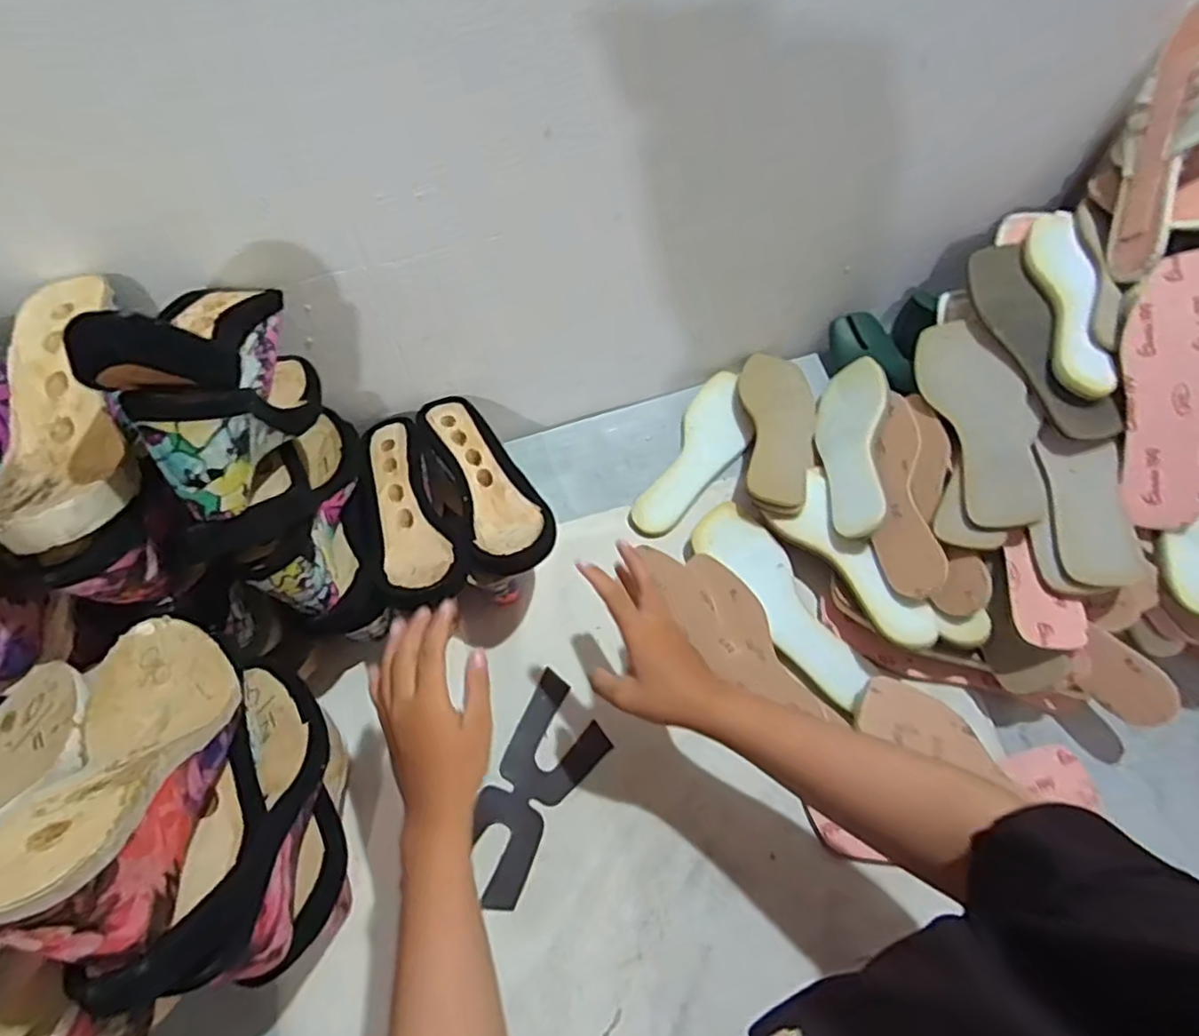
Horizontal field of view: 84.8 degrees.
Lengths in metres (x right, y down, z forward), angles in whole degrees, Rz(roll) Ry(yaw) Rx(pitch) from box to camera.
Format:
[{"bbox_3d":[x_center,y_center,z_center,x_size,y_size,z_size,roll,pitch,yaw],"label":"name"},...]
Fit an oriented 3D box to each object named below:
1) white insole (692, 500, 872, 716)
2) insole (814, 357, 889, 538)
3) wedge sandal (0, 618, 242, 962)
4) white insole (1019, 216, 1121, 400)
[{"bbox_3d":[0.184,0.079,0.659,0.069,0.015,0.229,-34,69,-13],"label":"white insole"},{"bbox_3d":[0.265,-0.078,0.703,0.013,0.082,0.247,35,54,-28],"label":"insole"},{"bbox_3d":[-0.249,0.141,0.364,0.079,0.091,0.236,-29,24,-13],"label":"wedge sandal"},{"bbox_3d":[0.457,-0.219,0.638,0.053,0.031,0.243,6,61,6],"label":"white insole"}]

